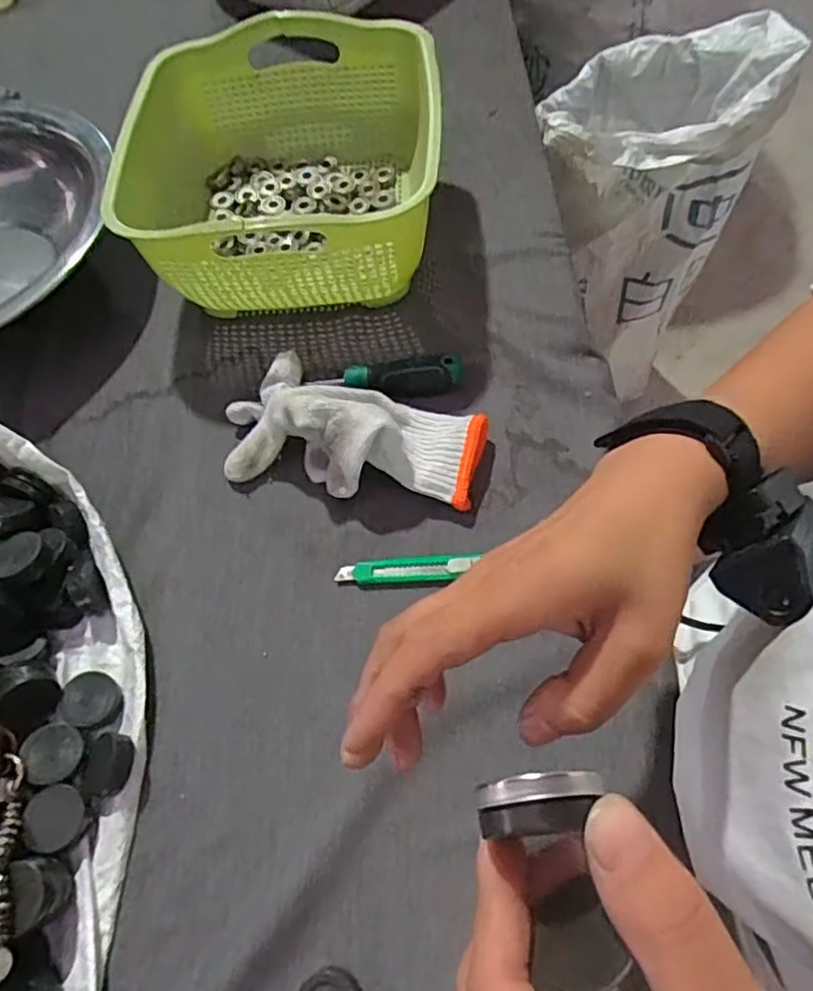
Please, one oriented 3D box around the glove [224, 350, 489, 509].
[{"bbox_3d":[-0.039,-0.052,0.438,0.187,0.054,0.098,11,65,11],"label":"glove"}]

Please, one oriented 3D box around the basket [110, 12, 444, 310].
[{"bbox_3d":[-0.092,-0.262,0.511,0.222,0.113,0.253,-4,63,3],"label":"basket"}]

